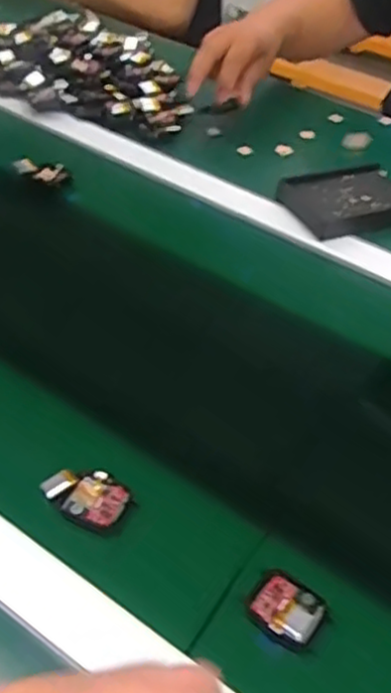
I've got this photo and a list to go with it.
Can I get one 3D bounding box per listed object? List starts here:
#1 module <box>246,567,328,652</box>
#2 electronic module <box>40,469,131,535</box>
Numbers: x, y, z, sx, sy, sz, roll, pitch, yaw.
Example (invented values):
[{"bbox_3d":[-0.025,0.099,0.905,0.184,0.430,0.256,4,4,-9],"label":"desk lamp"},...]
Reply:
[{"bbox_3d":[0.053,0.155,0.418,0.041,0.012,0.039,30,48,23],"label":"module"},{"bbox_3d":[-0.070,0.099,0.465,0.053,0.013,0.036,33,58,11],"label":"electronic module"}]

